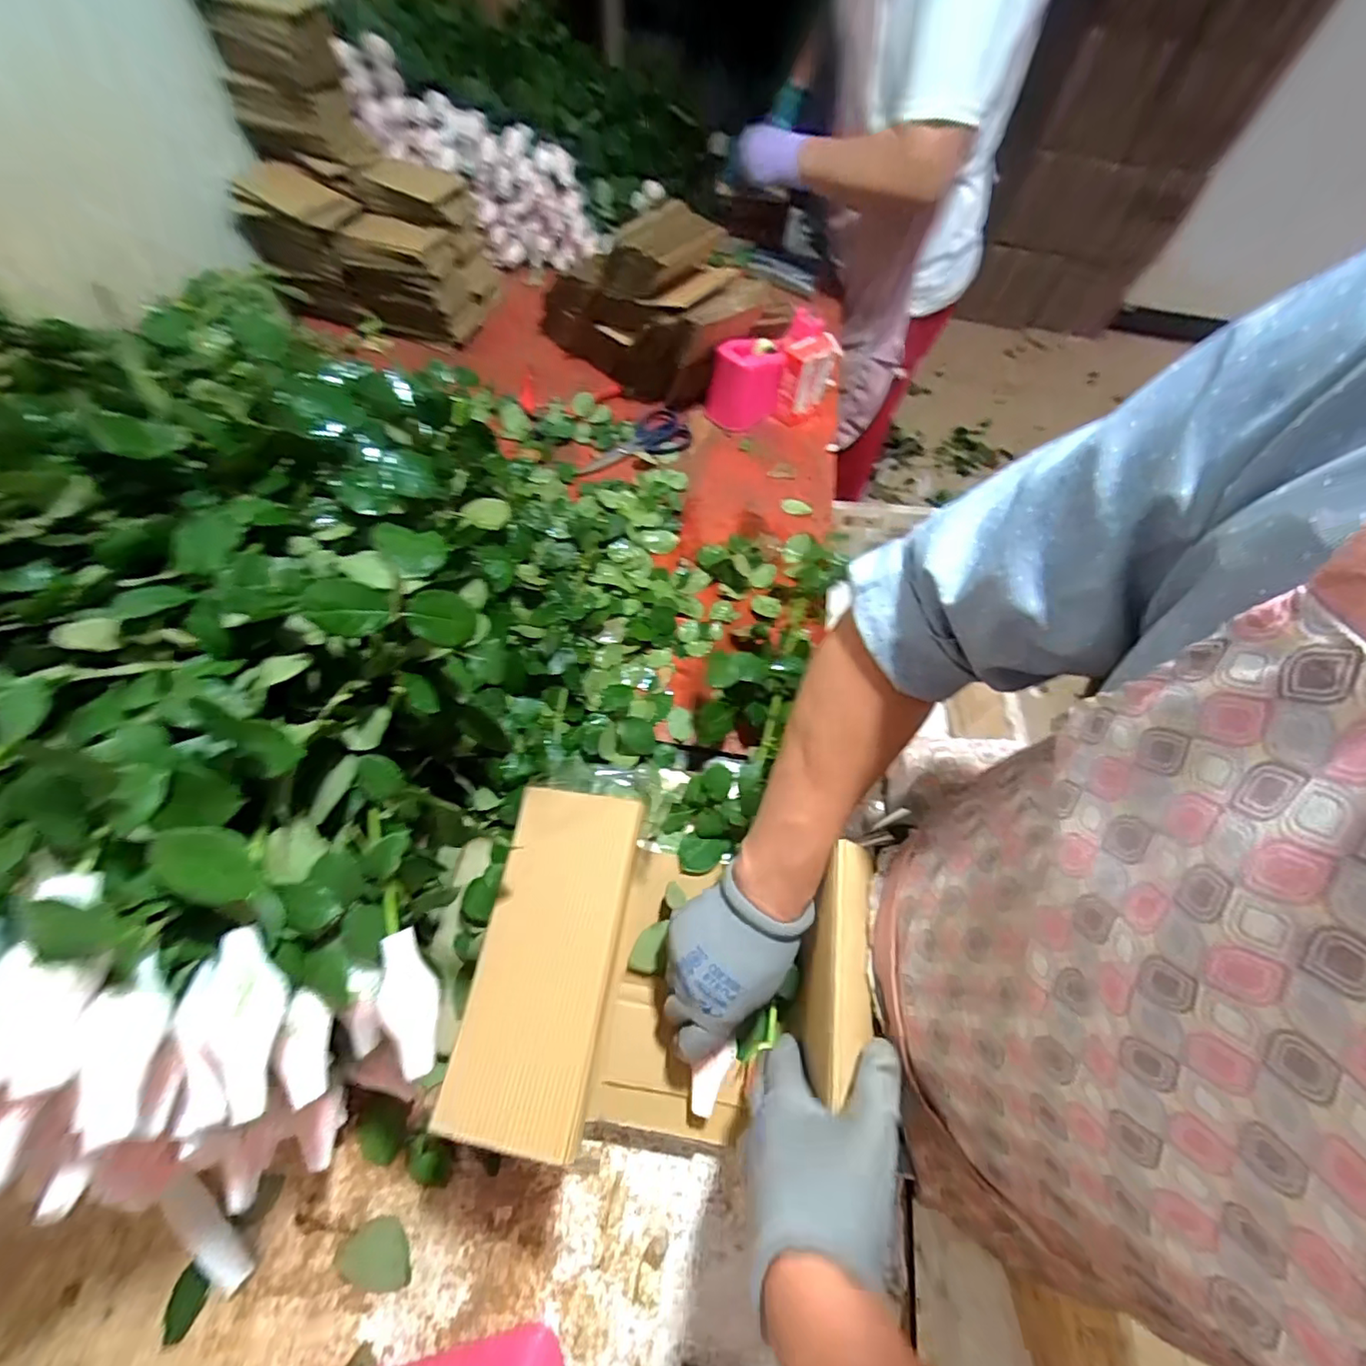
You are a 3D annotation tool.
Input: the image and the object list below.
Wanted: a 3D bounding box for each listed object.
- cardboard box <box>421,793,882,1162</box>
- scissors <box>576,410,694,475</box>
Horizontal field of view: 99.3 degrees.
[{"bbox_3d":[-0.008,0.218,0.433,0.251,0.150,0.204,9,60,2],"label":"cardboard box"},{"bbox_3d":[-0.075,-0.351,0.857,0.177,0.011,0.083,-34,68,-20],"label":"scissors"}]

